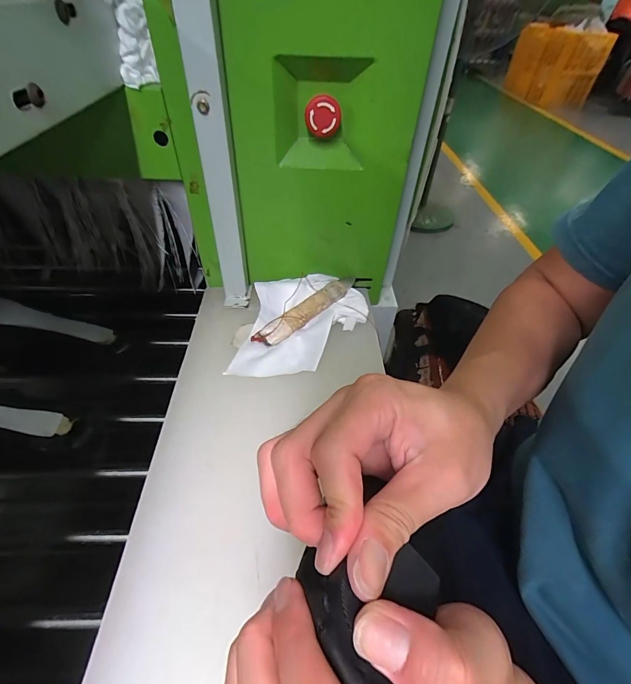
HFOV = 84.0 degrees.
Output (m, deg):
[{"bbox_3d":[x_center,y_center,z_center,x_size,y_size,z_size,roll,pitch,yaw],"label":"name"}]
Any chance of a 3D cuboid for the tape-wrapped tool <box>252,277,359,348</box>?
[{"bbox_3d":[-0.008,-0.046,0.468,0.171,0.016,0.028,-34,57,-30],"label":"tape-wrapped tool"}]

